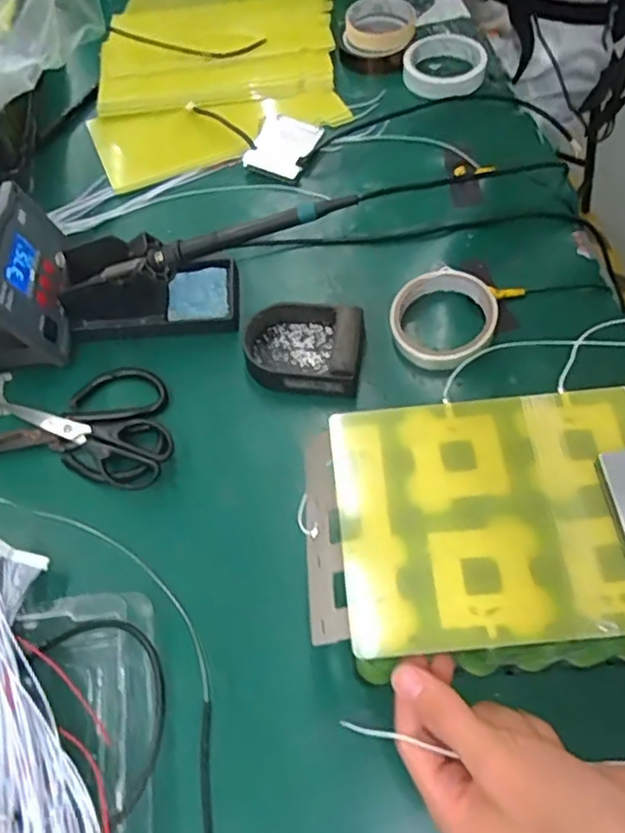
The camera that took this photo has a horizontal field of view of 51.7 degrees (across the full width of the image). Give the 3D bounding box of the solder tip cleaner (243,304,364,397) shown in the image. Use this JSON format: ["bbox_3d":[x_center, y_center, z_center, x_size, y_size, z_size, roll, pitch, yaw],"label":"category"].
[{"bbox_3d":[-0.008,-0.059,0.557,0.104,0.041,0.079,5,60,5],"label":"solder tip cleaner"}]

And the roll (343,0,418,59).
[{"bbox_3d":[0.080,-0.465,0.769,0.083,0.031,0.090,-1,60,2],"label":"roll"}]

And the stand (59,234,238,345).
[{"bbox_3d":[-0.146,-0.118,0.575,0.152,0.066,0.078,-8,60,-2],"label":"stand"}]

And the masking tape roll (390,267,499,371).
[{"bbox_3d":[0.113,-0.086,0.561,0.088,0.024,0.091,-1,60,2],"label":"masking tape roll"}]

